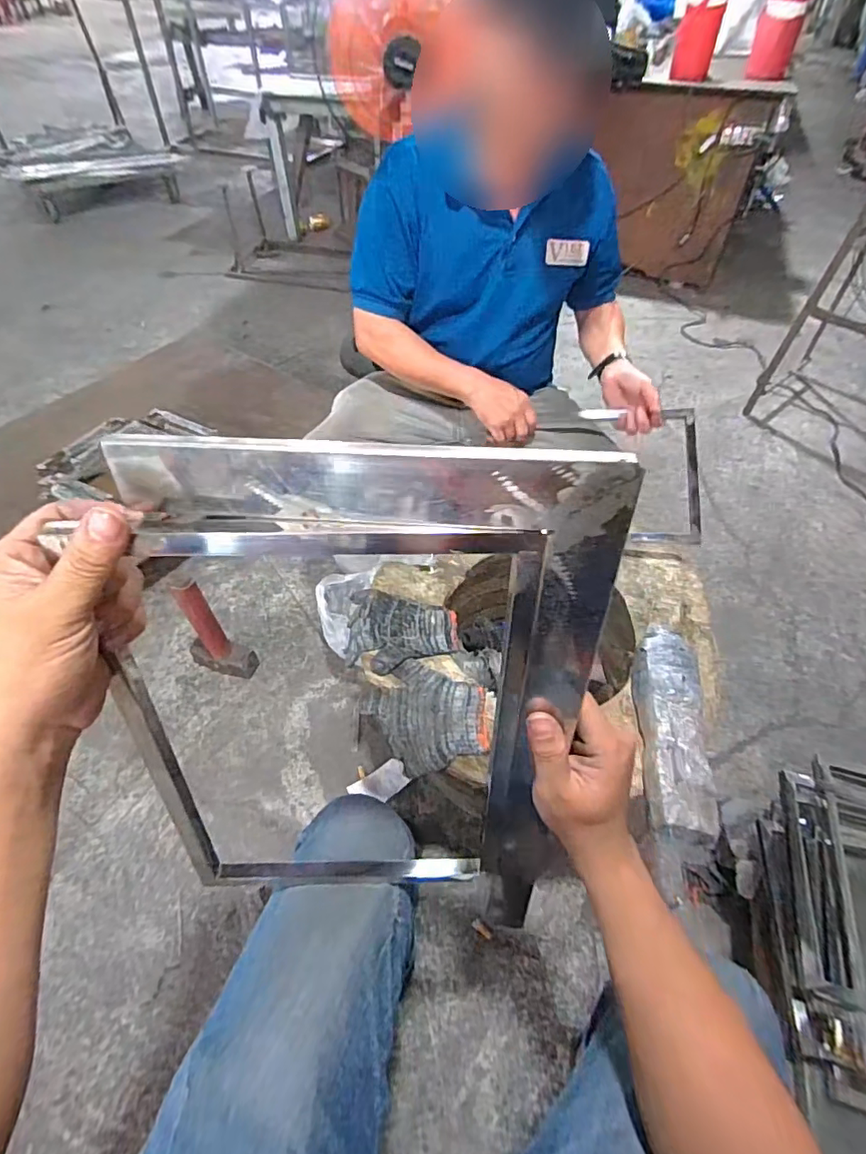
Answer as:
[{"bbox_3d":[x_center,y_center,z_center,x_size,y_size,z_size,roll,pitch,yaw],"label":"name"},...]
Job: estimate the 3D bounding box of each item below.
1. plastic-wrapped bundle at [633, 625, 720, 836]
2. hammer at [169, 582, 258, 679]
[{"bbox_3d":[0.312,0.187,0.710,0.076,0.052,0.297,8,51,6],"label":"plastic-wrapped bundle"},{"bbox_3d":[-0.465,0.104,1.110,0.159,0.288,0.051,13,51,9],"label":"hammer"}]

